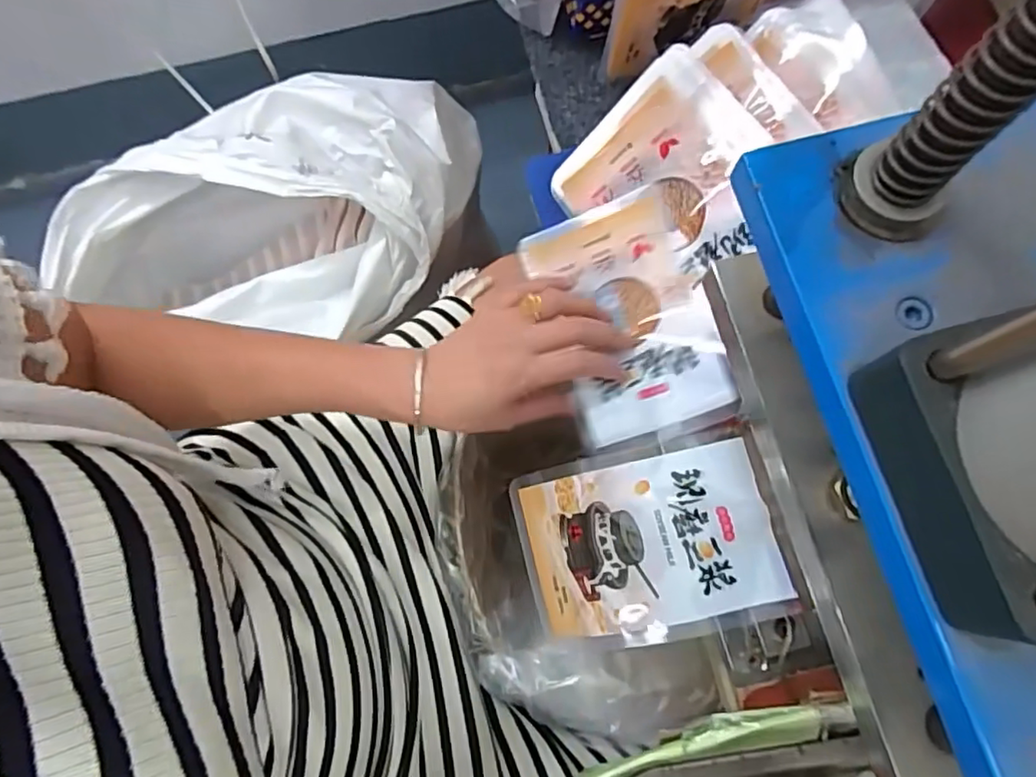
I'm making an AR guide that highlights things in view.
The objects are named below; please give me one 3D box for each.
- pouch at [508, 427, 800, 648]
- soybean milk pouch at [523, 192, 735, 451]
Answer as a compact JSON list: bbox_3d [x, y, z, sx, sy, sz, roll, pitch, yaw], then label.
[{"bbox_3d":[0.074,0.092,0.356,0.151,0.023,0.107,-16,77,16],"label":"pouch"},{"bbox_3d":[0.076,-0.049,0.408,0.102,0.011,0.159,-20,77,9],"label":"soybean milk pouch"}]

